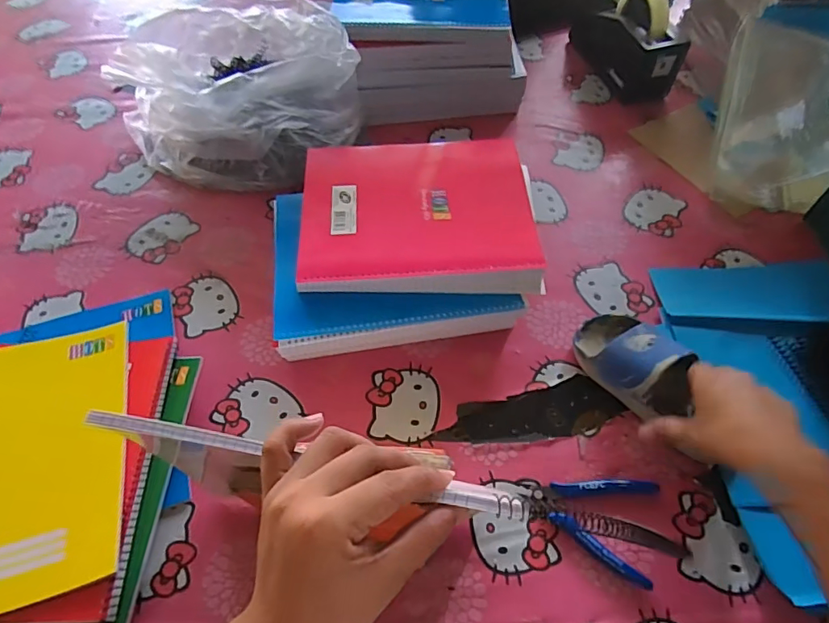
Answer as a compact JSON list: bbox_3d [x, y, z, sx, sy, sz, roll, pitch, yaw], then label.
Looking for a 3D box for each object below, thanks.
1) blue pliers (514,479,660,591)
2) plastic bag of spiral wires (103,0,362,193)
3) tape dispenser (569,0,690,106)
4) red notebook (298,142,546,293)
[{"bbox_3d":[0.154,0.176,0.441,0.116,0.016,0.086,20,60,13],"label":"blue pliers"},{"bbox_3d":[-0.236,-0.289,0.660,0.258,0.147,0.263,-37,64,-20],"label":"plastic bag of spiral wires"},{"bbox_3d":[0.327,-0.430,0.763,0.078,0.114,0.200,-14,58,-8],"label":"tape dispenser"},{"bbox_3d":[0.005,-0.110,0.548,0.249,0.024,0.202,-2,58,0],"label":"red notebook"}]

